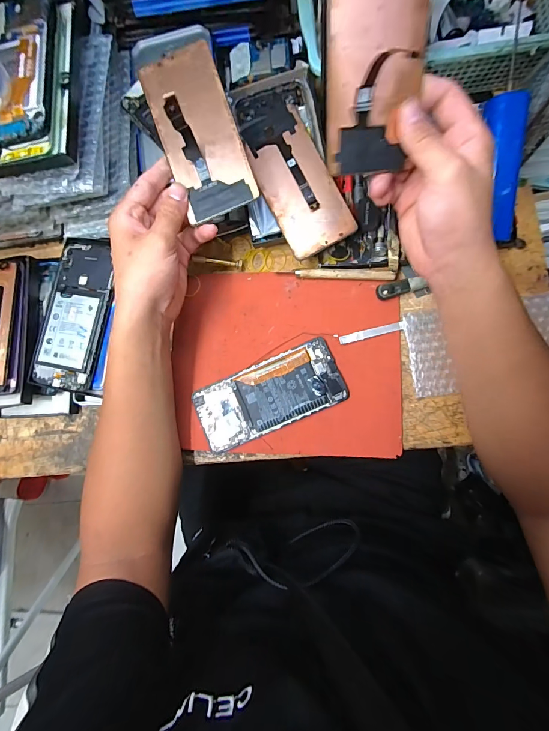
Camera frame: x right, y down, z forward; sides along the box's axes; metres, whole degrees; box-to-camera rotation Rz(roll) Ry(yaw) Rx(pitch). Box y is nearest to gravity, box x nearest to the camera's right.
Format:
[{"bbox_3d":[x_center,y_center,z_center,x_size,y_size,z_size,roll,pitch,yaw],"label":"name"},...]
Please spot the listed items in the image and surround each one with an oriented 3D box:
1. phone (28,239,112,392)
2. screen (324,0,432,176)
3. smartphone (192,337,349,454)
[{"bbox_3d":[-0.220,-0.061,0.382,0.075,0.011,0.173,10,84,7],"label":"phone"},{"bbox_3d":[0.071,-0.218,0.229,0.072,0.013,0.153,-9,117,-9],"label":"screen"},{"bbox_3d":[-0.005,0.032,0.372,0.157,0.011,0.071,-24,81,3],"label":"smartphone"}]

